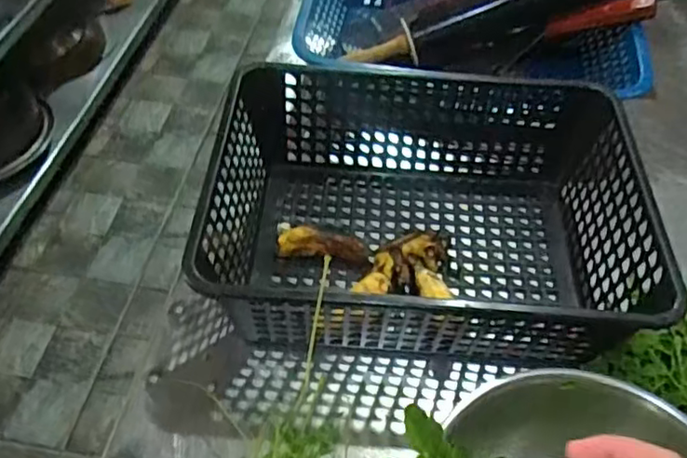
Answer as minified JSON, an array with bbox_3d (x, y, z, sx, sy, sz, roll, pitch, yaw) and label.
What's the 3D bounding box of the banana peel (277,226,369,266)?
[{"bbox_3d":[-0.018,0.015,0.582,0.082,0.023,0.026,2,49,-1],"label":"banana peel"}]

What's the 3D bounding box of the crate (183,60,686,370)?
[{"bbox_3d":[0.070,-0.030,0.575,0.347,0.119,0.275,5,49,1],"label":"crate"}]

